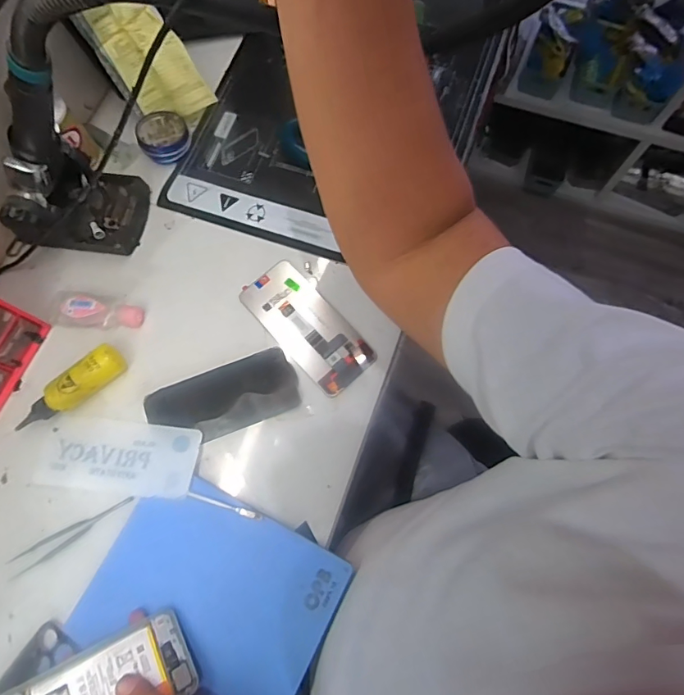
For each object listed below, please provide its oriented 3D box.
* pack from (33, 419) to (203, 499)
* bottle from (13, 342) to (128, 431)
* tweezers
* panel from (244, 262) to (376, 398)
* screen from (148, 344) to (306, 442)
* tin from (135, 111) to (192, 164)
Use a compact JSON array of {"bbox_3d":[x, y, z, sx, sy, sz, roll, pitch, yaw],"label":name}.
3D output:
[{"bbox_3d":[-0.233,0.114,0.475,0.166,0.010,0.074,5,75,3],"label":"pack"},{"bbox_3d":[-0.286,0.048,0.482,0.121,0.034,0.033,-41,78,-9],"label":"bottle"},{"bbox_3d":[-0.272,0.189,0.462,0.135,0.007,0.020,-29,76,-6],"label":"tweezers"},{"bbox_3d":[-0.039,-0.025,0.511,0.074,0.006,0.161,-40,77,-9],"label":"panel"},{"bbox_3d":[-0.127,0.056,0.493,0.157,0.005,0.072,-21,75,-4],"label":"screen"},{"bbox_3d":[-0.223,-0.265,0.573,0.060,0.020,0.068,-27,76,-6],"label":"tin"}]

